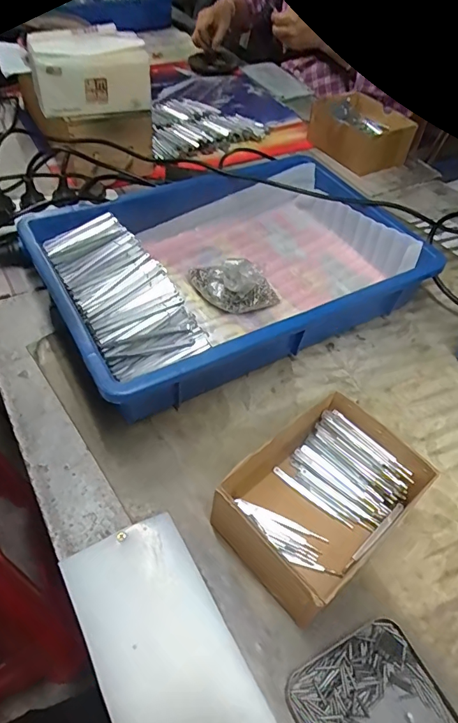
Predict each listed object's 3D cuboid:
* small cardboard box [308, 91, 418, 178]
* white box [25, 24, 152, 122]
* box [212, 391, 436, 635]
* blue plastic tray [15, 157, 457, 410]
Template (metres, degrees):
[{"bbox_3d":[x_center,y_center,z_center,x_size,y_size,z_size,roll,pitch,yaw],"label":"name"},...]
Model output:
[{"bbox_3d":[0.227,-0.399,0.799,0.121,0.062,0.163,-29,60,-26],"label":"small cardboard box"},{"bbox_3d":[-0.184,-0.377,0.603,0.148,0.082,0.062,-21,56,-21],"label":"white box"},{"bbox_3d":[0.072,0.118,0.381,0.166,0.070,0.114,-33,61,-28],"label":"box"},{"bbox_3d":[0.006,-0.116,0.547,0.415,0.085,0.273,-22,57,-22],"label":"blue plastic tray"}]

